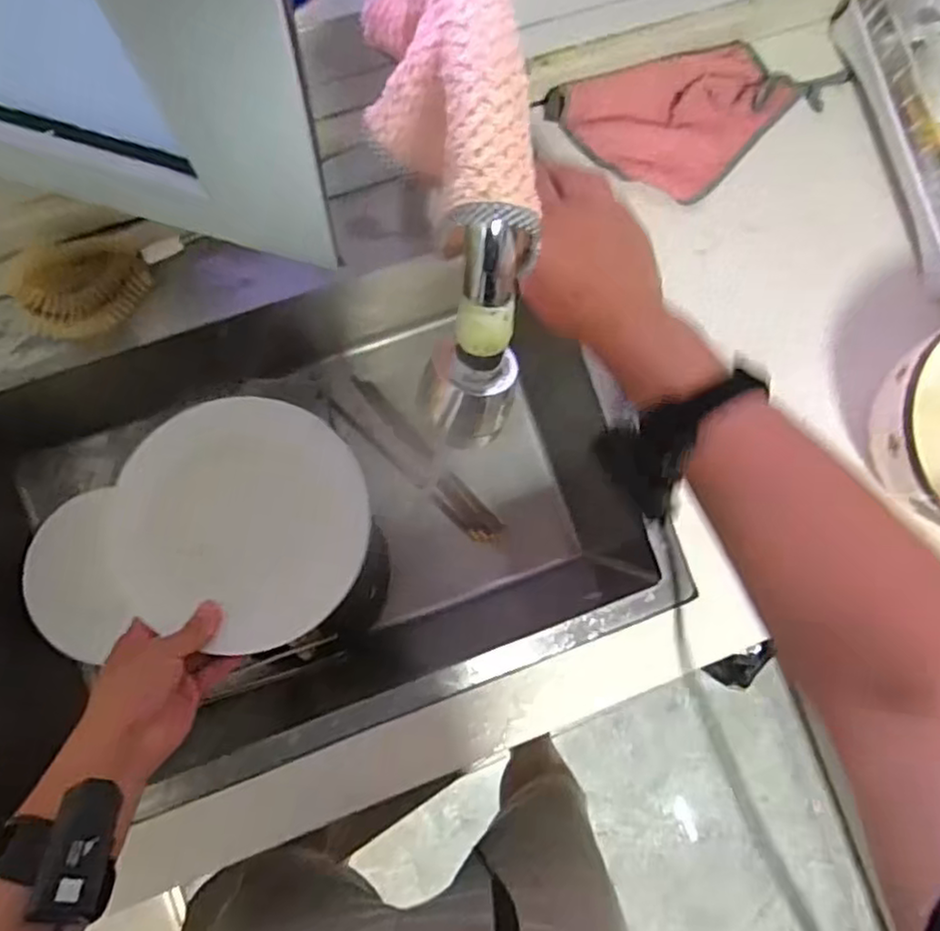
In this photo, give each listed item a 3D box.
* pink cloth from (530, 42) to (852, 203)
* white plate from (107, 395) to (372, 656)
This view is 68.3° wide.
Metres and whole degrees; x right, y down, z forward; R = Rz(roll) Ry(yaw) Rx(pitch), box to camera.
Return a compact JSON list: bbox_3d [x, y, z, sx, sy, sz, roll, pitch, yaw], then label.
[{"bbox_3d":[0.219,-0.326,0.653,0.273,0.019,0.124,-20,89,-7],"label":"pink cloth"},{"bbox_3d":[-0.197,0.047,0.592,0.211,0.034,0.199,0,87,-7],"label":"white plate"}]

